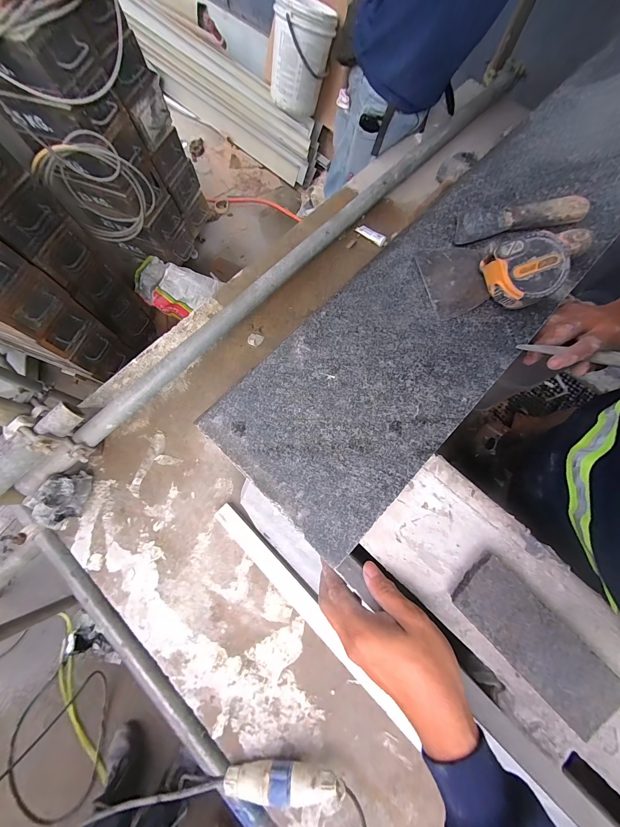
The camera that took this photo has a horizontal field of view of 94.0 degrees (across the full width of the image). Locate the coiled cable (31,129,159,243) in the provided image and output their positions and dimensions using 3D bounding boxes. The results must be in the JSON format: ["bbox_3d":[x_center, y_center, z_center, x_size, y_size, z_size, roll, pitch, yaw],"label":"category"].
[{"bbox_3d":[-0.729,-0.789,1.048,0.299,0.329,0.096,-24,76,-7],"label":"coiled cable"}]

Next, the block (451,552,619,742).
[{"bbox_3d":[0.208,0.207,0.267,0.066,0.015,0.148,-42,79,-11],"label":"block"}]

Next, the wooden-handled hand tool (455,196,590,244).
[{"bbox_3d":[0.263,-0.250,0.364,0.165,0.014,0.044,-11,75,-3],"label":"wooden-handled hand tool"}]

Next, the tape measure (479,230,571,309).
[{"bbox_3d":[0.233,-0.156,0.315,0.064,0.047,0.075,-35,78,-9],"label":"tape measure"}]

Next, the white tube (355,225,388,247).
[{"bbox_3d":[0.181,-0.526,0.849,0.102,0.017,0.027,36,78,9],"label":"white tube"}]

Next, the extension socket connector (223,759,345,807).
[{"bbox_3d":[-0.048,0.654,0.516,0.210,0.058,0.057,3,75,1],"label":"extension socket connector"}]

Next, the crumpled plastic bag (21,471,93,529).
[{"bbox_3d":[-0.546,0.193,0.632,0.070,0.080,0.133,40,78,10],"label":"crumpled plastic bag"}]

